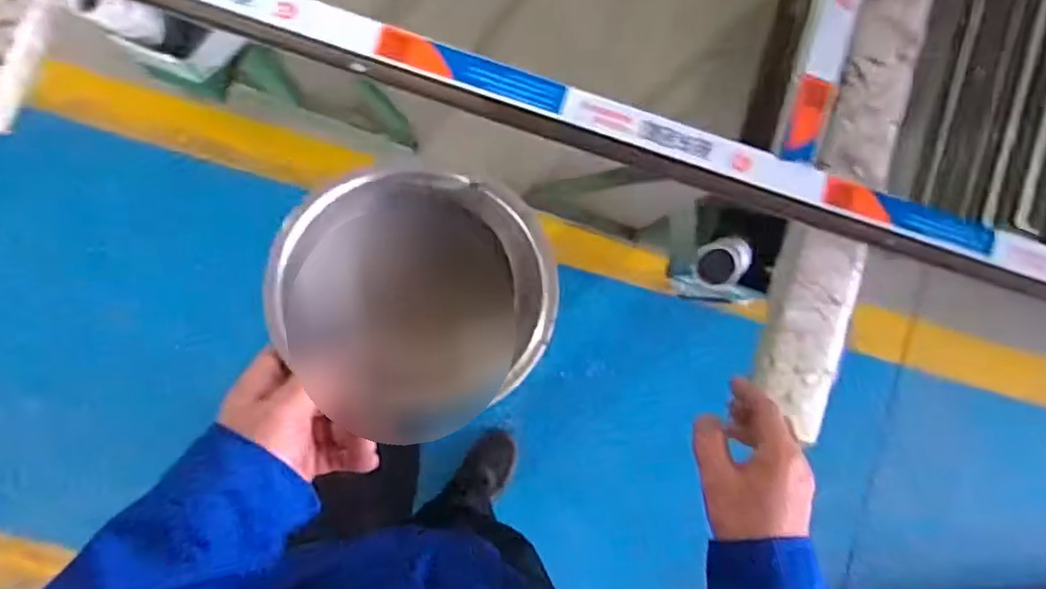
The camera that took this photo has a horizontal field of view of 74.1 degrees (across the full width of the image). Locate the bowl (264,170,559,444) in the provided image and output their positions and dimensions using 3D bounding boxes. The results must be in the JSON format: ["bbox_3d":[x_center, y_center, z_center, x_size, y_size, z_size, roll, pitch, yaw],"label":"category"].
[{"bbox_3d":[-0.082,0.007,0.533,0.199,0.092,0.189,-23,76,-13],"label":"bowl"}]

